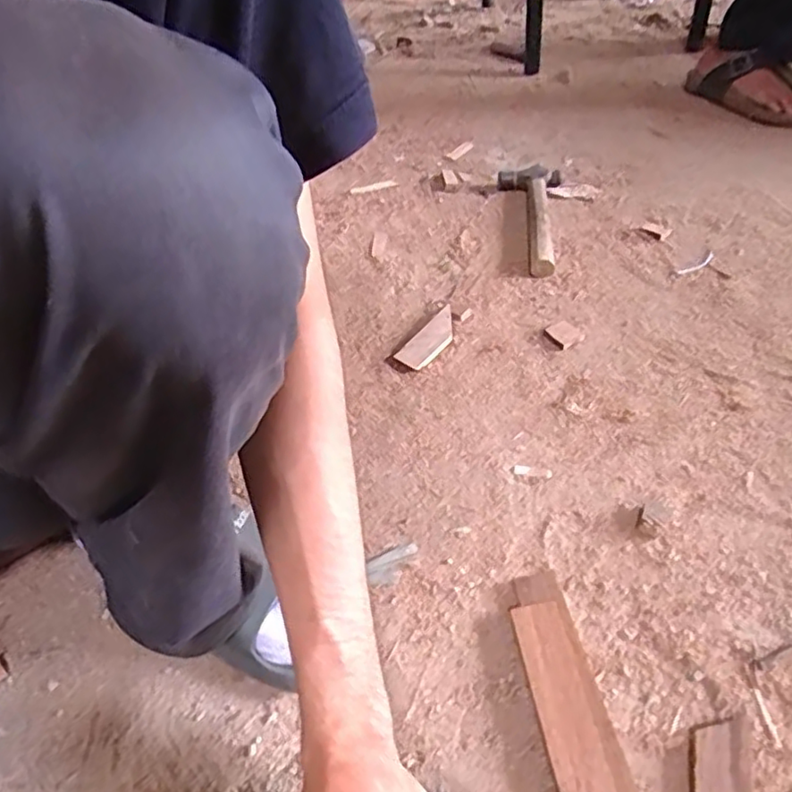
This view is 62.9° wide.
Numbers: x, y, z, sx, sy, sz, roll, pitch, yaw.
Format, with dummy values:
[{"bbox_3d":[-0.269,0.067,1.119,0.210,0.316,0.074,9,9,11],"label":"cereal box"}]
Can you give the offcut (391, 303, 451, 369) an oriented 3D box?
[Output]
[{"bbox_3d":[0.041,-0.066,0.753,0.037,0.012,0.105,24,52,27],"label":"offcut"}]

